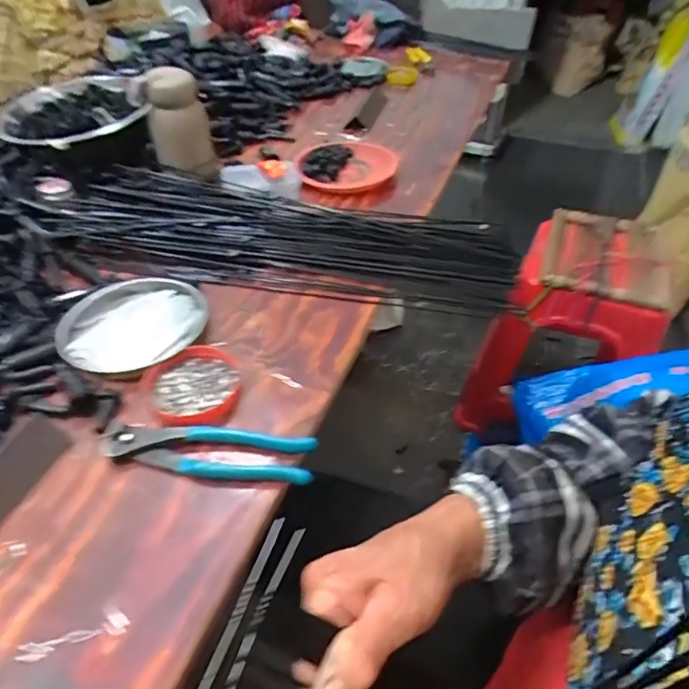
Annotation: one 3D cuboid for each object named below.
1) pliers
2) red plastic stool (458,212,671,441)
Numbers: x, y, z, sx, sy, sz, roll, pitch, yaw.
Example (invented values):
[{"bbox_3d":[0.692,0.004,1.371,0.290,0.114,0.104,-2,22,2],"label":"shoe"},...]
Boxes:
[{"bbox_3d":[-0.109,0.084,0.375,0.168,0.019,0.038,5,45,5],"label":"pliers"},{"bbox_3d":[0.488,-0.033,1.186,0.317,0.502,0.308,10,46,11],"label":"red plastic stool"}]

